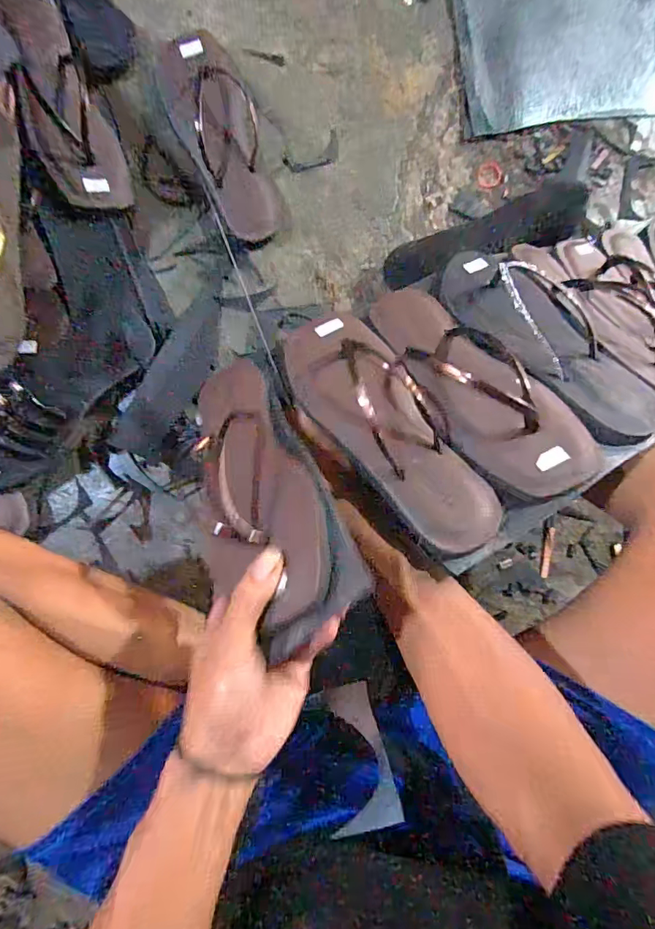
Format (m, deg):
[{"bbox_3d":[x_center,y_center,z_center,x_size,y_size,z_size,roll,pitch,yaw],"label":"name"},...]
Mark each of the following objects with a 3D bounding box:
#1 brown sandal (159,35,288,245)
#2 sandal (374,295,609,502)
[{"bbox_3d":[-0.117,-0.373,0.550,0.102,0.047,0.247,-28,91,-4],"label":"brown sandal"},{"bbox_3d":[0.114,-0.075,0.390,0.092,0.040,0.240,-33,62,-2],"label":"sandal"}]

